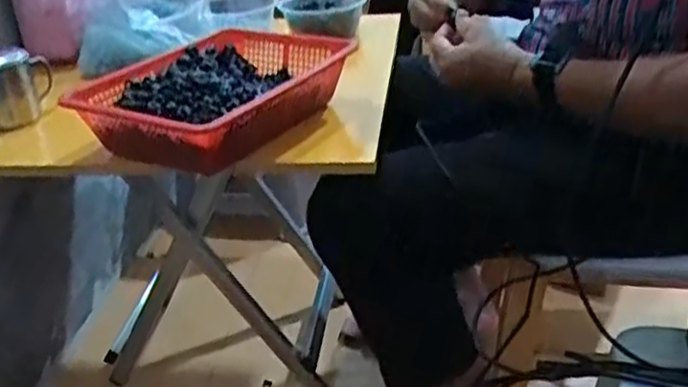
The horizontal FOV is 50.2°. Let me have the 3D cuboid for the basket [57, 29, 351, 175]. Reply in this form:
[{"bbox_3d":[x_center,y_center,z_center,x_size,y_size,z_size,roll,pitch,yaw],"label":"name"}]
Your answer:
[{"bbox_3d":[-0.143,-0.124,0.899,0.237,0.080,0.335,15,34,31],"label":"basket"}]

